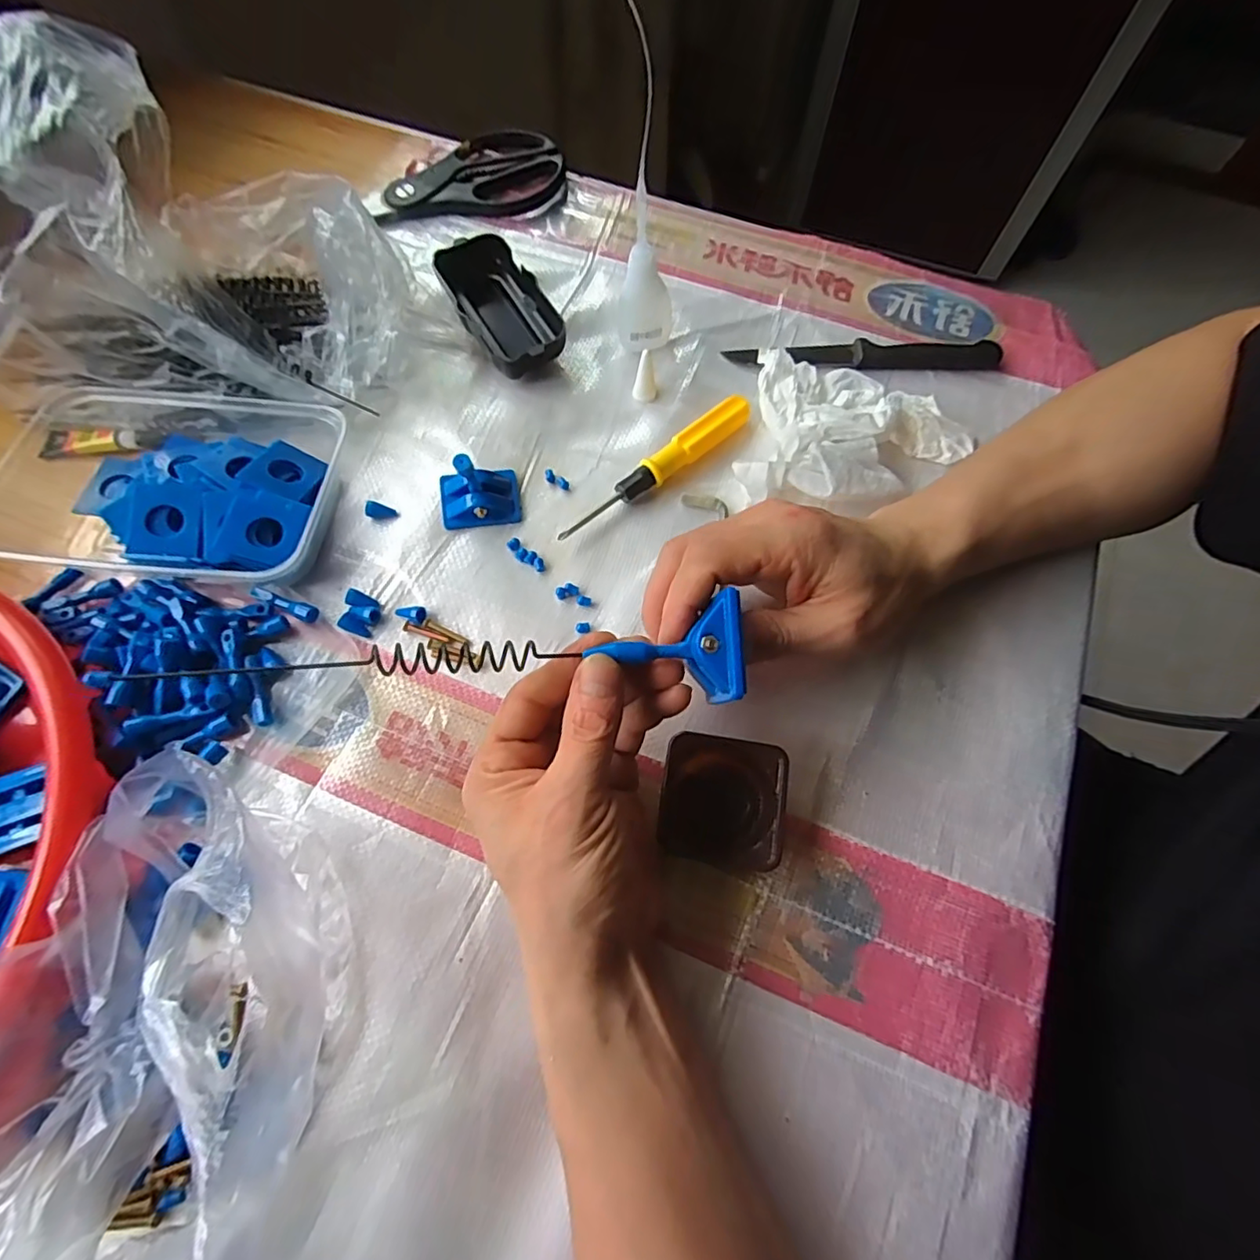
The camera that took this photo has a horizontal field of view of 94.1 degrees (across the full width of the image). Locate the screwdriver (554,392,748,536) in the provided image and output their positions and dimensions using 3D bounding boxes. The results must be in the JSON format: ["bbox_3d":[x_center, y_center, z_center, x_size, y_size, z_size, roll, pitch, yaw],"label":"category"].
[{"bbox_3d":[0.017,-0.095,0.348,0.140,0.018,0.016,-40,73,-15],"label":"screwdriver"}]

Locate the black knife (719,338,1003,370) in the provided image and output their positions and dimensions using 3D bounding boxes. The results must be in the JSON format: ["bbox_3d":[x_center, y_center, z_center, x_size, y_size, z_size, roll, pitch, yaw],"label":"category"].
[{"bbox_3d":[0.153,-0.180,0.384,0.177,0.008,0.026,-4,68,-2],"label":"black knife"}]

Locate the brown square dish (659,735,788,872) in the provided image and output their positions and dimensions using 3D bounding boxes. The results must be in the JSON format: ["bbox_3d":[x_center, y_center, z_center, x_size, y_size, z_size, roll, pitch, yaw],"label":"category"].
[{"bbox_3d":[0.042,0.079,0.272,0.054,0.028,0.054,9,68,3],"label":"brown square dish"}]

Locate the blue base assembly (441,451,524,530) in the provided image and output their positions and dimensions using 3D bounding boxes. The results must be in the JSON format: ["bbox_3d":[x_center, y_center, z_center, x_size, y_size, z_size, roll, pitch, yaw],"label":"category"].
[{"bbox_3d":[-0.088,-0.082,0.337,0.044,0.023,0.038,-9,68,-4],"label":"blue base assembly"}]

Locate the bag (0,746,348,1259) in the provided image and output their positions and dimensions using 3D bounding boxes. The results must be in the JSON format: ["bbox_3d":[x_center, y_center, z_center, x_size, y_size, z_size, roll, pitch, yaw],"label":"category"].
[{"bbox_3d":[-0.182,0.168,0.210,0.148,0.076,0.194,33,72,12],"label":"bag"}]

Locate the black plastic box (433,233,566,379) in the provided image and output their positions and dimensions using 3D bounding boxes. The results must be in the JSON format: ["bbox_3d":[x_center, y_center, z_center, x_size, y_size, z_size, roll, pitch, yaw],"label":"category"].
[{"bbox_3d":[-0.085,-0.212,0.385,0.052,0.029,0.101,-27,71,-10],"label":"black plastic box"}]

